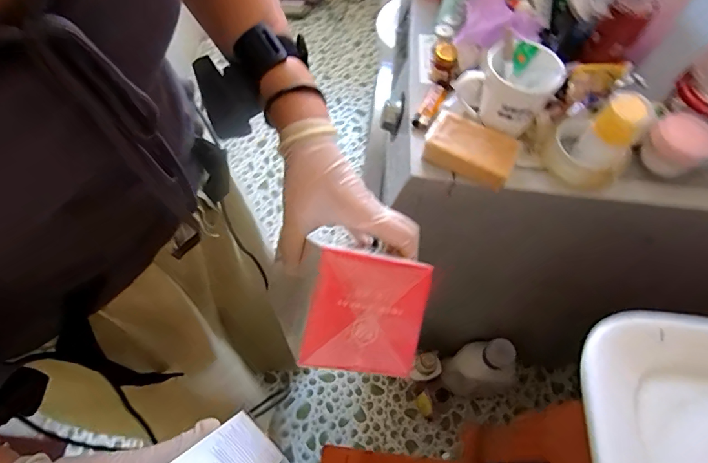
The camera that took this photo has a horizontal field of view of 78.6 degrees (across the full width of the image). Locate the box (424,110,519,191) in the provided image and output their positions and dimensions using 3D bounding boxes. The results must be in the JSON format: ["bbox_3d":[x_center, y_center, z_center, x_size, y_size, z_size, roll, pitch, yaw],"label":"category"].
[{"bbox_3d":[0.140,-0.098,0.524,0.106,0.032,0.061,29,63,11],"label":"box"}]

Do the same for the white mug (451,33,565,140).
[{"bbox_3d":[0.186,-0.173,0.512,0.102,0.075,0.086,39,66,16],"label":"white mug"}]

